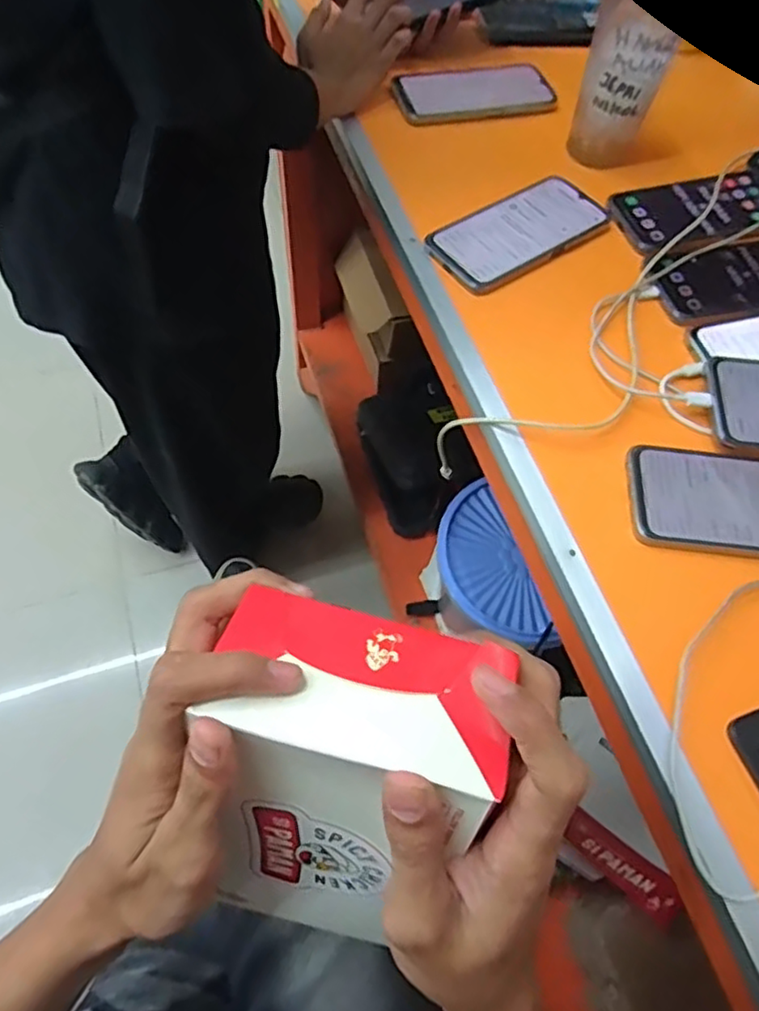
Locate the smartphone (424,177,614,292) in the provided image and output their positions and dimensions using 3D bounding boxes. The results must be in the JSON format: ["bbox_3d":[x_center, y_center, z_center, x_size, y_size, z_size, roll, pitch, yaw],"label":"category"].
[{"bbox_3d":[0.129,-0.257,0.590,0.175,0.006,0.089,-30,67,-19],"label":"smartphone"}]

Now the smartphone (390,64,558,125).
[{"bbox_3d":[0.103,-0.460,0.706,0.174,0.016,0.080,-9,62,-9],"label":"smartphone"}]

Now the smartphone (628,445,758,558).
[{"bbox_3d":[0.269,-0.001,0.457,0.173,0.006,0.083,6,61,-1],"label":"smartphone"}]

